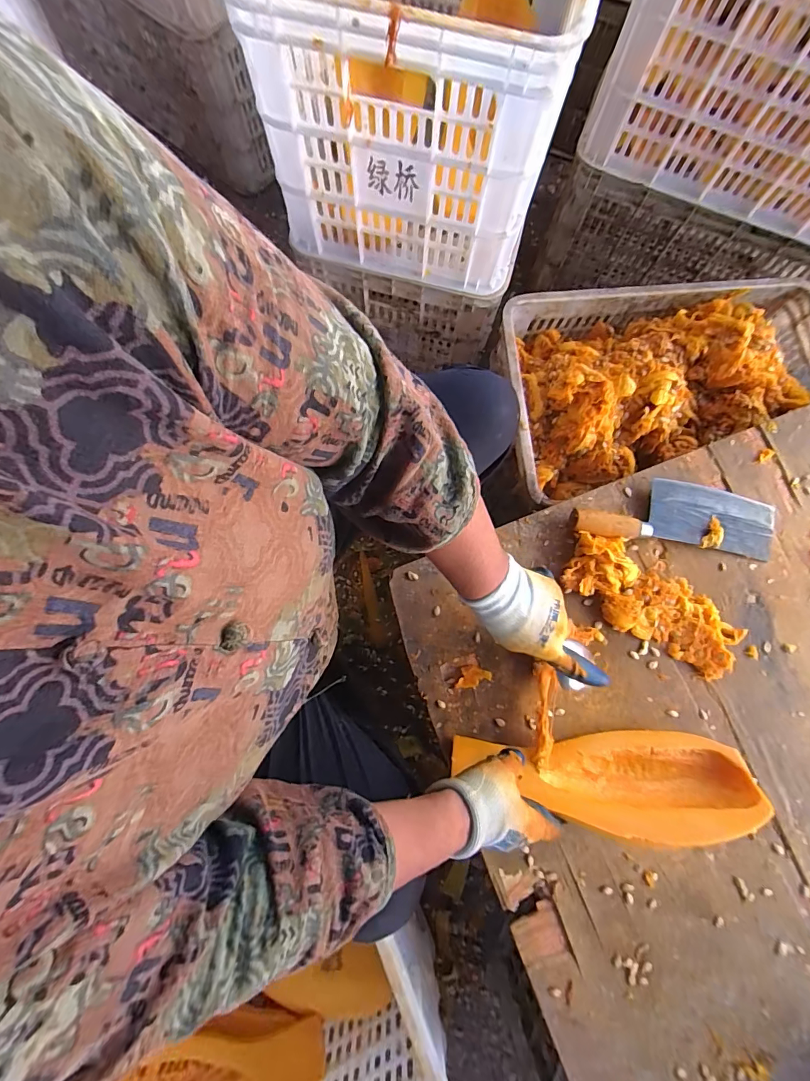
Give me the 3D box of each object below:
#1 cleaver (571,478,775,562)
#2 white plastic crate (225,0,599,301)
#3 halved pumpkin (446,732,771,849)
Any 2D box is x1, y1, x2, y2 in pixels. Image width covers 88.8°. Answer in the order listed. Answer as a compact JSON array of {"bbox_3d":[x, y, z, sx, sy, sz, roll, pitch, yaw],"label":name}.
[{"bbox_3d":[0.353,-0.036,0.539,0.264,0.032,0.087,8,79,2],"label":"cleaver"},{"bbox_3d":[0.039,-0.668,0.556,0.352,0.288,0.487,13,78,0],"label":"white plastic crate"},{"bbox_3d":[0.224,0.270,0.445,0.286,0.121,0.058,-1,115,5],"label":"halved pumpkin"}]

